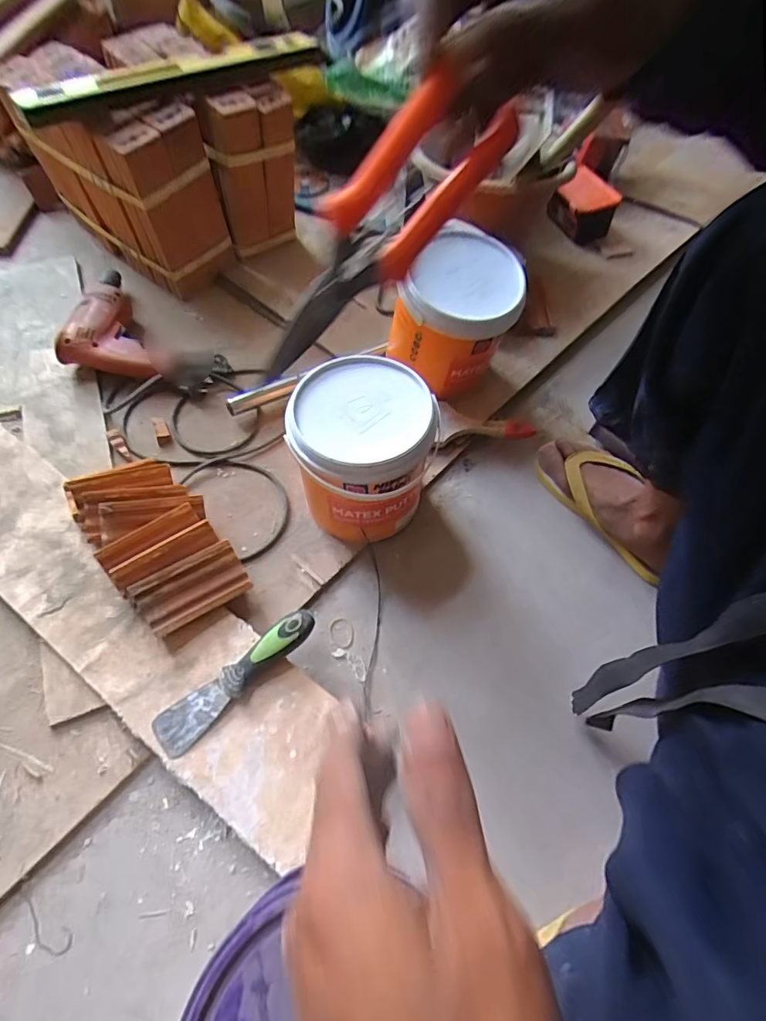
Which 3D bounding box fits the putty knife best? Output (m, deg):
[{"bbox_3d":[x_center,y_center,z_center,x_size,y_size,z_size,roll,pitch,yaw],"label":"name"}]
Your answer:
[{"bbox_3d":[-0.145,0.170,0.508,0.179,0.029,0.042,-33,66,-20],"label":"putty knife"}]

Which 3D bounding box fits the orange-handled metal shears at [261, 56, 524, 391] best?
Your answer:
[{"bbox_3d":[-0.005,-0.139,0.260,0.167,0.050,0.029,-44,66,16],"label":"orange-handled metal shears"}]

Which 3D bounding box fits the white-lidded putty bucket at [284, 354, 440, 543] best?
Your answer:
[{"bbox_3d":[-0.020,-0.056,0.584,0.135,0.177,0.150,18,61,8],"label":"white-lidded putty bucket"}]

